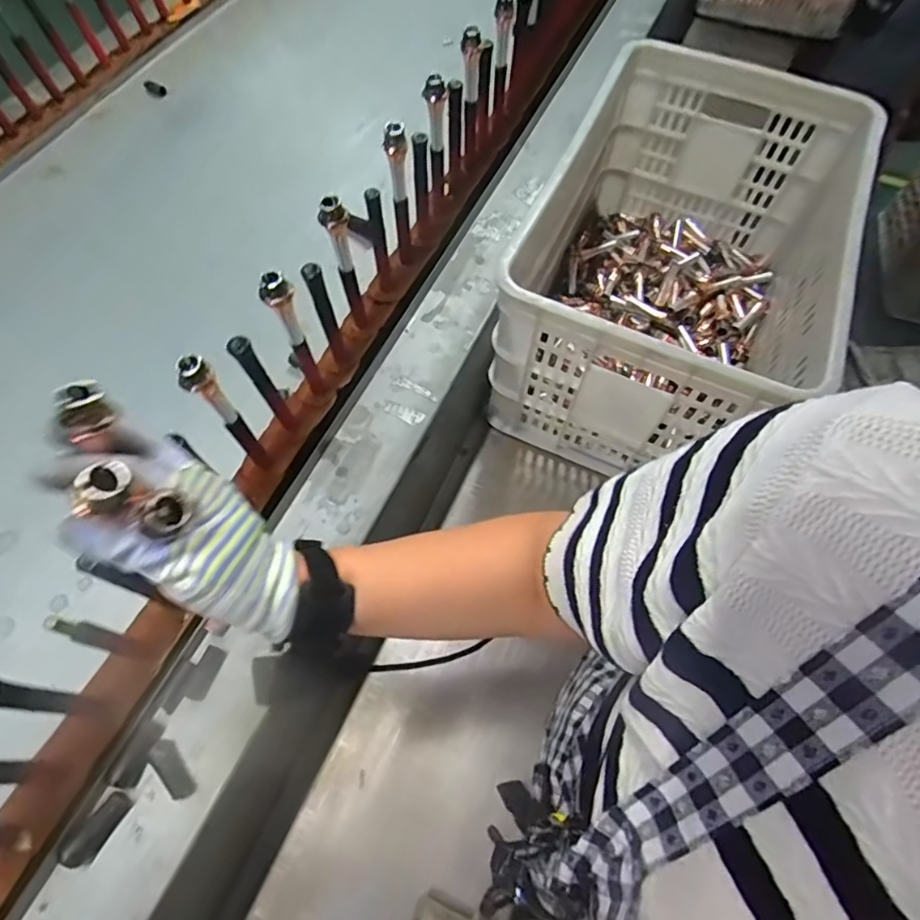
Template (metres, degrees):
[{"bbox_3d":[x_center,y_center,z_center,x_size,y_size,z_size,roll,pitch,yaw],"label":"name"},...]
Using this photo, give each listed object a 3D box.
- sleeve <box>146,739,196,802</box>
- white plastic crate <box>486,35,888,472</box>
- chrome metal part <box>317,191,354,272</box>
[{"bbox_3d":[-0.241,0.260,0.465,0.017,0.022,0.051,-35,82,-17],"label":"sleeve"},{"bbox_3d":[0.304,-0.285,0.787,0.422,0.301,0.611,20,67,9],"label":"white plastic crate"},{"bbox_3d":[-0.120,-0.220,0.543,0.026,0.081,0.020,-13,66,-5],"label":"chrome metal part"}]

